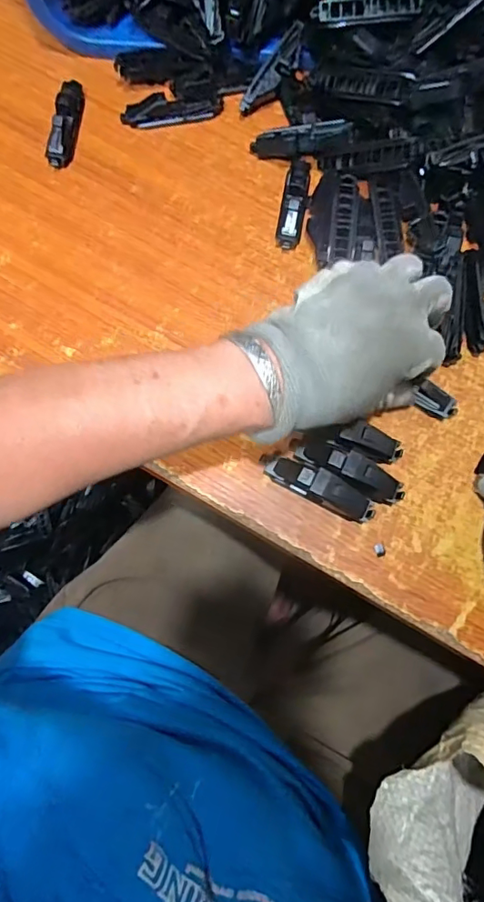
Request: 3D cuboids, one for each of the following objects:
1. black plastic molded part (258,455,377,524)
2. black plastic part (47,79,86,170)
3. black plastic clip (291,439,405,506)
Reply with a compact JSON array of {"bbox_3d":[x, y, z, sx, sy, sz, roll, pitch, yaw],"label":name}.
[{"bbox_3d":[0.051,0.024,0.351,0.082,0.021,0.020,29,78,5],"label":"black plastic molded part"},{"bbox_3d":[-0.139,-0.263,0.412,0.017,0.017,0.081,6,77,0],"label":"black plastic part"},{"bbox_3d":[0.072,0.012,0.353,0.080,0.025,0.021,31,78,6],"label":"black plastic clip"}]

